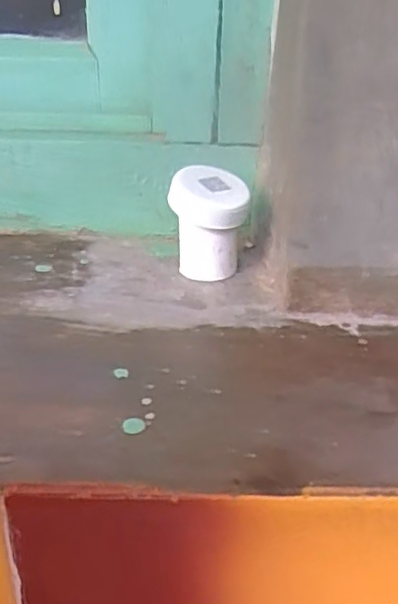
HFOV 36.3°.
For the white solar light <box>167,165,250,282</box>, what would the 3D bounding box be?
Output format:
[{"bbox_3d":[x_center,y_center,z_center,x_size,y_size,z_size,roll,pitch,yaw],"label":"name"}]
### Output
[{"bbox_3d":[0.004,-0.037,0.302,0.037,0.051,0.031,2,25,0],"label":"white solar light"}]

